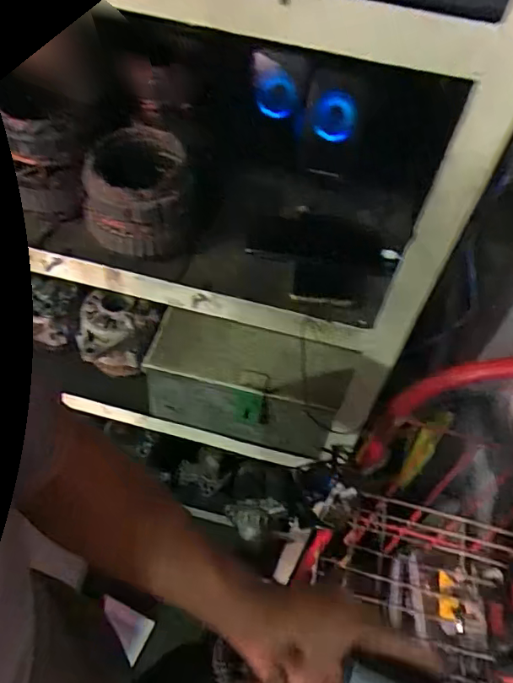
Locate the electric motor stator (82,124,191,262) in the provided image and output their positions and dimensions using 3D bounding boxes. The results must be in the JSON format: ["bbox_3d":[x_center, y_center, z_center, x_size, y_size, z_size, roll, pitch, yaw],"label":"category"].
[{"bbox_3d":[-0.140,-0.176,0.634,0.125,0.101,0.111,4,50,-3],"label":"electric motor stator"}]

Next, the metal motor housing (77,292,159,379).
[{"bbox_3d":[-0.229,-0.008,0.872,0.121,0.118,0.101,-10,53,-14],"label":"metal motor housing"}]

